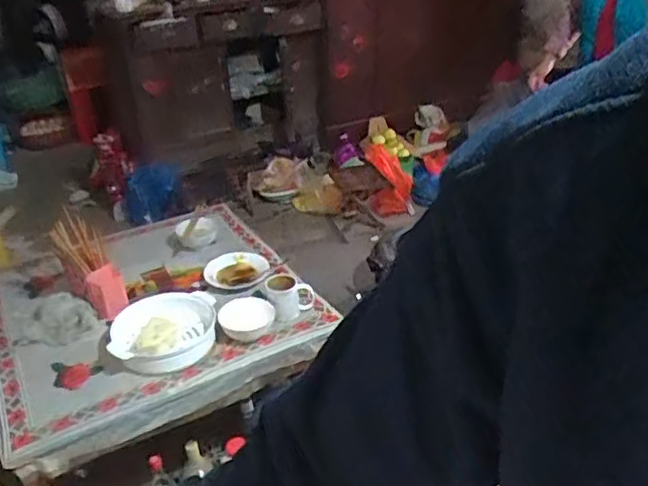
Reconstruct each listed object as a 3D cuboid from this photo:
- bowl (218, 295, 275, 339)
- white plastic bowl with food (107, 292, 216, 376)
[{"bbox_3d":[-0.185,0.177,1.482,0.125,0.043,0.125,-1,30,1],"label":"bowl"},{"bbox_3d":[-0.366,0.204,1.425,0.244,0.069,0.200,-12,31,-16],"label":"white plastic bowl with food"}]

